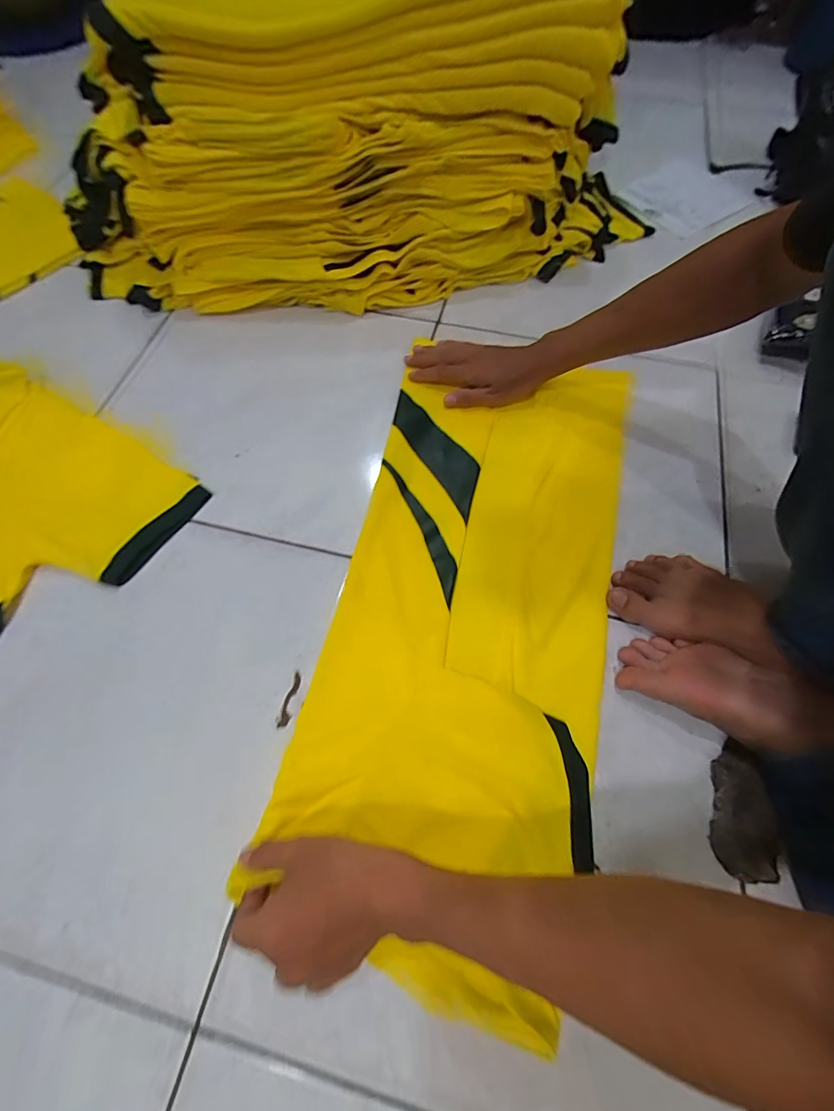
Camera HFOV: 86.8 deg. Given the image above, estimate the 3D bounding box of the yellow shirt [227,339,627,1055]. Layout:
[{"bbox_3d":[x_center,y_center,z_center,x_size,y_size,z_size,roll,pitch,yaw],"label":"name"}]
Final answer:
[{"bbox_3d":[0.064,0.033,0.468,0.280,0.033,0.659,14,64,4],"label":"yellow shirt"}]

